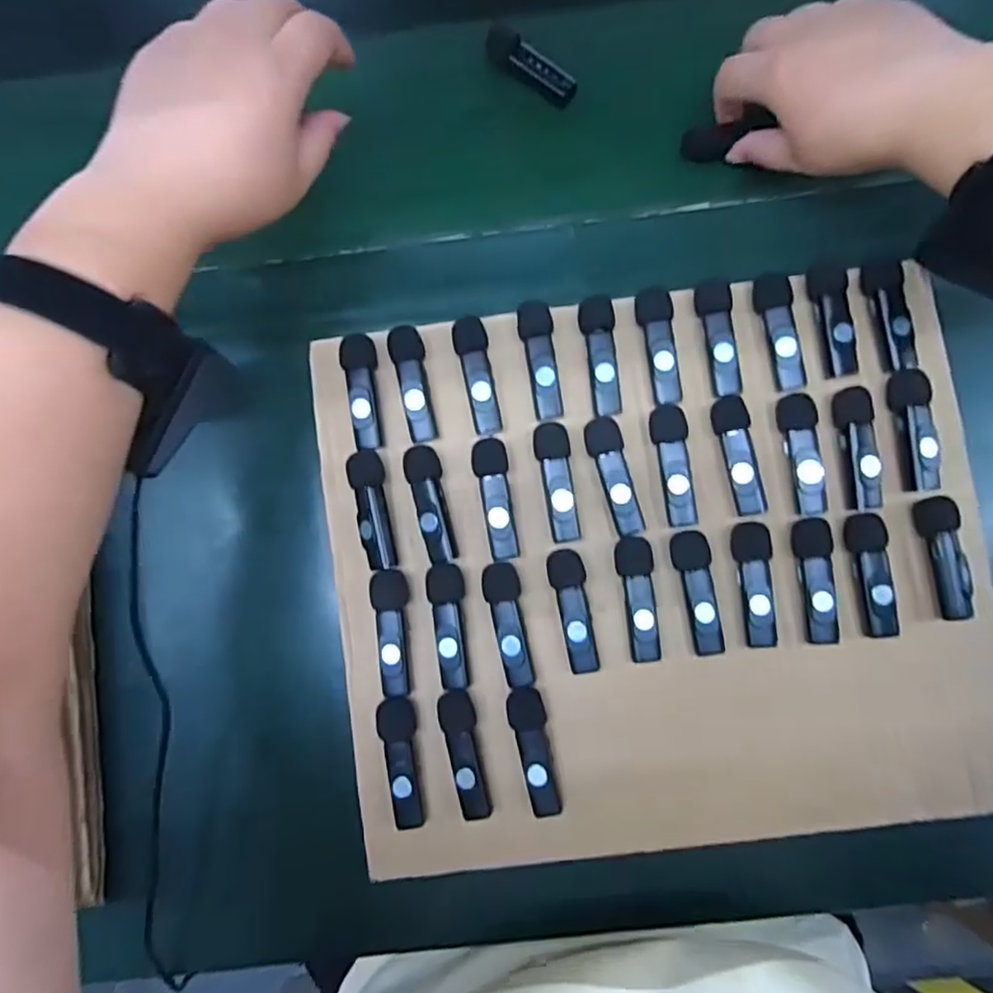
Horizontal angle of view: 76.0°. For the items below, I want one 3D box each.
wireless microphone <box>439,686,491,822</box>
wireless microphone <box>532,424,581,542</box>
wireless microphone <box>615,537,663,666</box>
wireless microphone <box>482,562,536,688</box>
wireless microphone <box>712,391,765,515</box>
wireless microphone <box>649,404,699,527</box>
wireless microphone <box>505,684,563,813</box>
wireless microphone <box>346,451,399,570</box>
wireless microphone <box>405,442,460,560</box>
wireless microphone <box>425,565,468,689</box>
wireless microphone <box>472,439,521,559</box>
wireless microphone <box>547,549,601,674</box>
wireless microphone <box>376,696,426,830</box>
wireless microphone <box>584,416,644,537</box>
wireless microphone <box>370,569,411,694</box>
[{"bbox_3d":[-0.017,0.134,0.333,0.018,0.013,0.064,-10,81,0],"label":"wireless microphone"},{"bbox_3d":[0.033,-0.007,0.344,0.019,0.014,0.063,-7,81,1],"label":"wireless microphone"},{"bbox_3d":[0.075,0.054,0.334,0.018,0.011,0.065,-6,81,1],"label":"wireless microphone"},{"bbox_3d":[0.007,0.068,0.339,0.018,0.015,0.064,-11,81,0],"label":"wireless microphone"},{"bbox_3d":[0.129,-0.022,0.340,0.017,0.015,0.064,-10,81,1],"label":"wireless microphone"},{"bbox_3d":[0.095,-0.017,0.341,0.018,0.016,0.064,-7,81,1],"label":"wireless microphone"},{"bbox_3d":[0.020,0.132,0.333,0.018,0.016,0.063,-12,81,0],"label":"wireless microphone"},{"bbox_3d":[-0.067,0.008,0.347,0.018,0.016,0.063,-12,81,0],"label":"wireless microphone"},{"bbox_3d":[-0.036,0.004,0.346,0.018,0.014,0.064,-12,81,0],"label":"wireless microphone"},{"bbox_3d":[-0.025,0.069,0.341,0.019,0.014,0.064,-6,81,1],"label":"wireless microphone"},{"bbox_3d":[0.000,0.002,0.345,0.018,0.015,0.064,-8,81,1],"label":"wireless microphone"},{"bbox_3d":[0.042,0.061,0.337,0.019,0.014,0.064,-11,81,0],"label":"wireless microphone"},{"bbox_3d":[-0.050,0.139,0.332,0.018,0.012,0.065,-7,81,1],"label":"wireless microphone"},{"bbox_3d":[0.063,-0.011,0.341,0.019,0.014,0.064,-13,81,0],"label":"wireless microphone"},{"bbox_3d":[-0.056,0.073,0.341,0.018,0.014,0.065,-5,81,1],"label":"wireless microphone"}]

